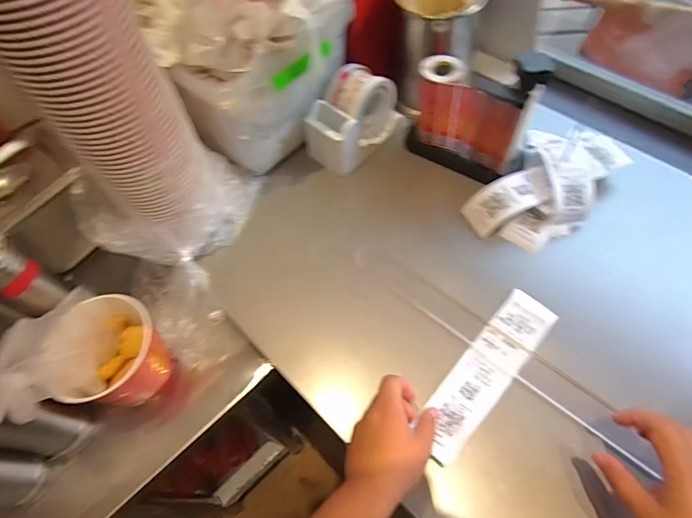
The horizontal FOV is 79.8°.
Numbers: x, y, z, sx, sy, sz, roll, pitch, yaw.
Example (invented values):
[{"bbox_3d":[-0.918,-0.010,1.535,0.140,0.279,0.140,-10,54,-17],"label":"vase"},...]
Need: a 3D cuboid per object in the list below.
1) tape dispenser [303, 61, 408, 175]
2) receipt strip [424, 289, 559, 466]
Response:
[{"bbox_3d":[0.014,-0.218,0.635,0.088,0.101,0.147,38,69,23],"label":"tape dispenser"},{"bbox_3d":[0.160,0.126,0.471,0.060,0.014,0.219,35,65,22],"label":"receipt strip"}]

